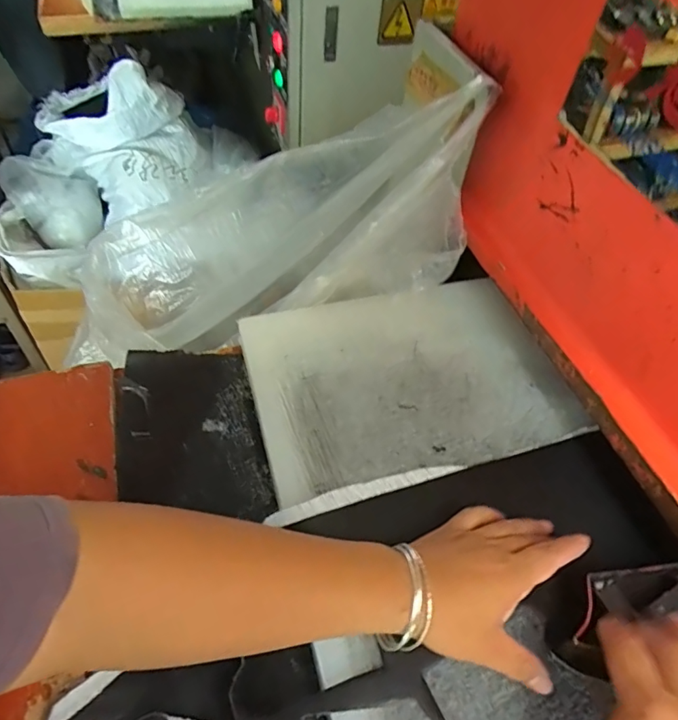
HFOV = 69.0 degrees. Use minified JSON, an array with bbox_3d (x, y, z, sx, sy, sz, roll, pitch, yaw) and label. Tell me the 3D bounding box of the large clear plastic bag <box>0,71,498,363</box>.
[{"bbox_3d":[-0.073,-0.138,0.612,0.537,0.152,0.195,-12,47,26],"label":"large clear plastic bag"}]

